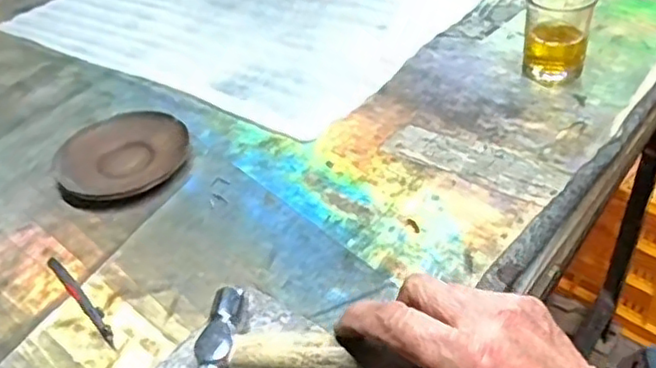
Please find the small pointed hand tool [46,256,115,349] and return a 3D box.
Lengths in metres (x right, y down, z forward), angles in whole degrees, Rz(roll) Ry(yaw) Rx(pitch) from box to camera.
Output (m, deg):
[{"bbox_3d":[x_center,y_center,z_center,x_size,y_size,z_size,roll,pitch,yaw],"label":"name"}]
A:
[{"bbox_3d":[-0.174,0.081,0.465,0.009,0.004,0.107,-33,47,-28],"label":"small pointed hand tool"}]

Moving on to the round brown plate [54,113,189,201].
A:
[{"bbox_3d":[-0.184,-0.027,0.583,0.106,0.016,0.110,-4,40,3],"label":"round brown plate"}]

